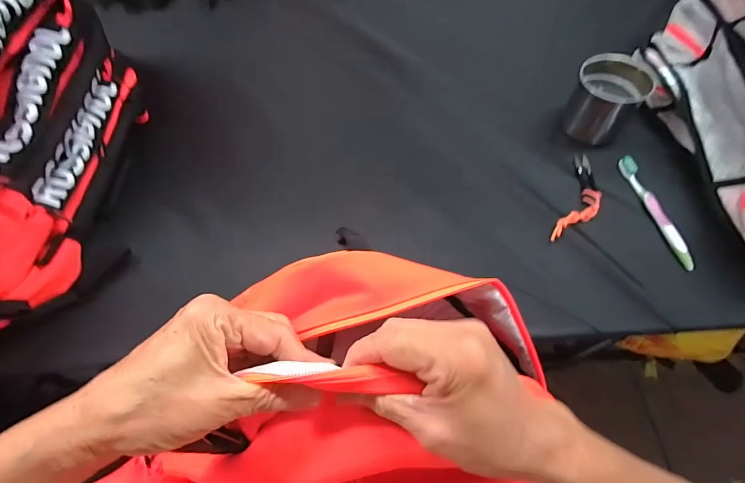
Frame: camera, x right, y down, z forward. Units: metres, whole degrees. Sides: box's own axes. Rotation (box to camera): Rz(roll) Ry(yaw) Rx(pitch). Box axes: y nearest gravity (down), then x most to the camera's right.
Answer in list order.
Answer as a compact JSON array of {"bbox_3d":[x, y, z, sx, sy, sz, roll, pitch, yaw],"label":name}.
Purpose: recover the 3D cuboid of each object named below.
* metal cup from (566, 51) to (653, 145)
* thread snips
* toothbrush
[{"bbox_3d":[0.373,-0.230,0.587,0.098,0.097,0.097,-1,60,2],"label":"metal cup"},{"bbox_3d":[0.309,-0.064,0.539,0.047,0.017,0.178,23,64,15],"label":"thread snips"},{"bbox_3d":[0.406,-0.049,0.523,0.013,0.017,0.189,-9,60,-3],"label":"toothbrush"}]

